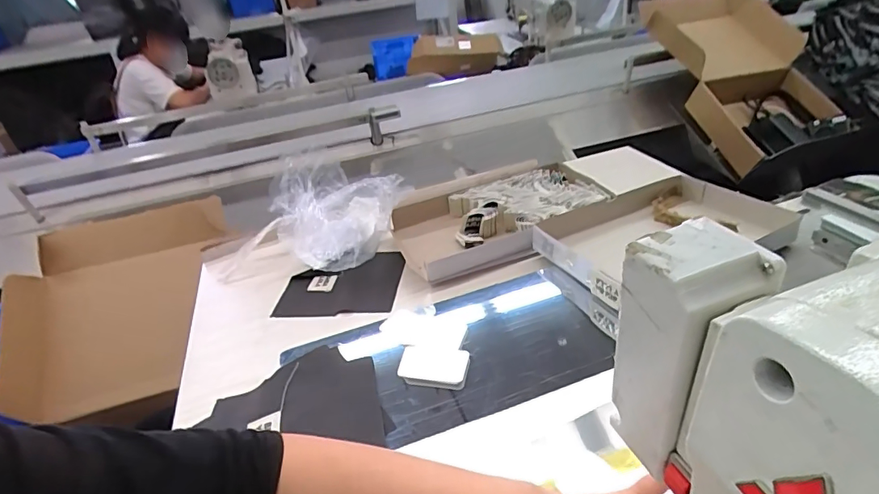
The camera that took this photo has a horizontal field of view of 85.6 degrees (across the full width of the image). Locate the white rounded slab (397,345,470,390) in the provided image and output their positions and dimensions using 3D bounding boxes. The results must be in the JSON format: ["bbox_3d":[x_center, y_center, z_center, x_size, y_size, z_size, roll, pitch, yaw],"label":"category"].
[{"bbox_3d":[-0.006,0.123,0.494,0.073,0.007,0.049,3,35,16],"label":"white rounded slab"}]

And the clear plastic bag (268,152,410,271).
[{"bbox_3d":[-0.175,-0.061,0.738,0.151,0.102,0.235,-27,38,-26],"label":"clear plastic bag"}]

